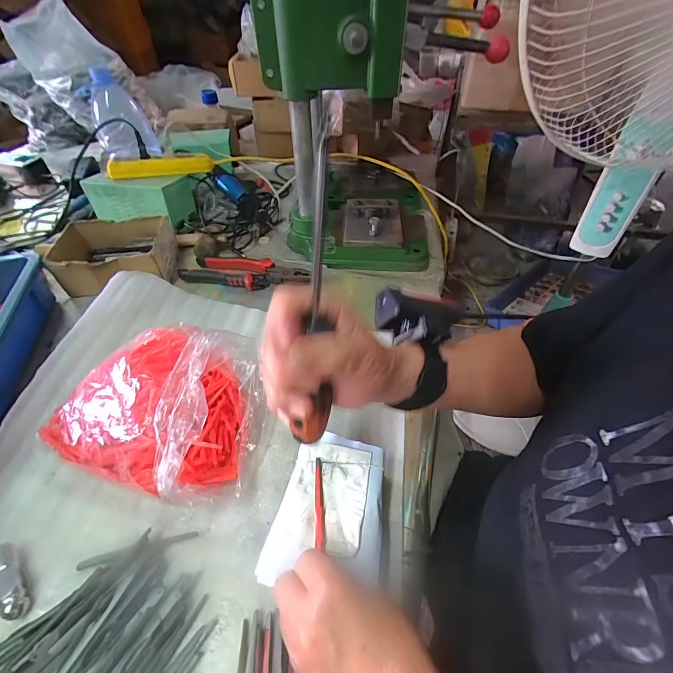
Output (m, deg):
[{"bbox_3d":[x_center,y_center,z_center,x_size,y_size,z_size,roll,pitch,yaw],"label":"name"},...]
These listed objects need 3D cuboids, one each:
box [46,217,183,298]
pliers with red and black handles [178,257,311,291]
[{"bbox_3d":[-0.364,-0.136,0.577,0.168,0.066,0.128,-7,49,-4],"label":"box"},{"bbox_3d":[-0.148,-0.106,0.575,0.207,0.021,0.058,5,49,7],"label":"pliers with red and black handles"}]

